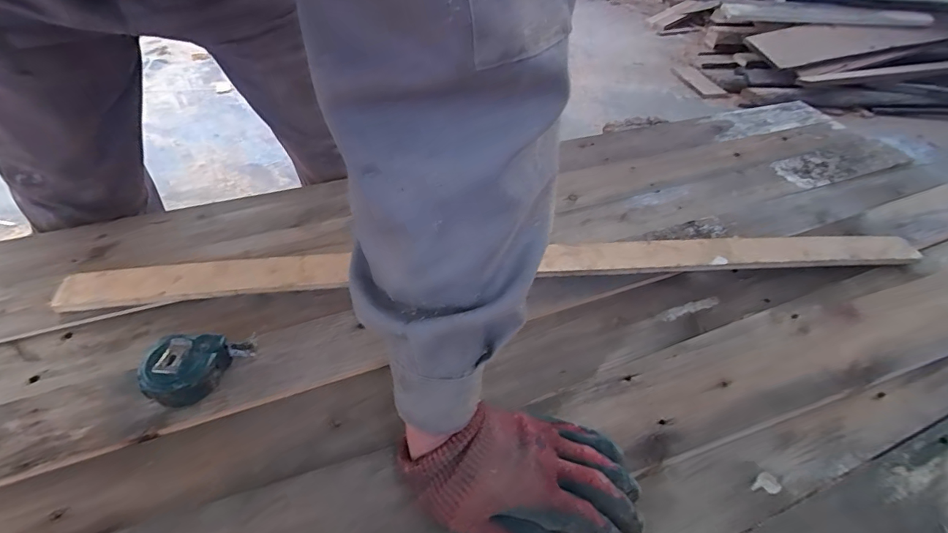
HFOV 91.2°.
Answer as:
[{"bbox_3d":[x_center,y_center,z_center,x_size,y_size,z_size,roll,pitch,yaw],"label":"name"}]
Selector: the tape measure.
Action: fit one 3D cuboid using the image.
[{"bbox_3d":[-0.259,0.092,0.430,0.065,0.043,0.077,19,47,14],"label":"tape measure"}]

